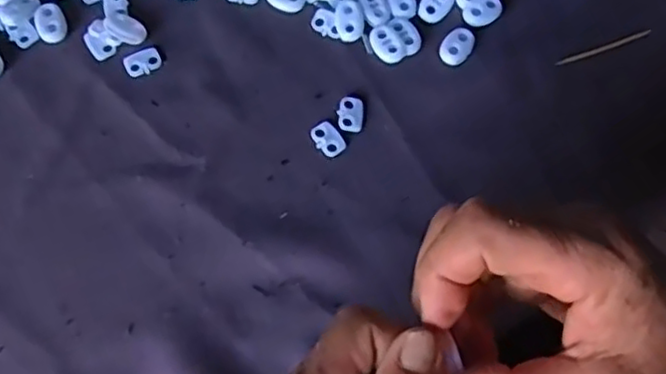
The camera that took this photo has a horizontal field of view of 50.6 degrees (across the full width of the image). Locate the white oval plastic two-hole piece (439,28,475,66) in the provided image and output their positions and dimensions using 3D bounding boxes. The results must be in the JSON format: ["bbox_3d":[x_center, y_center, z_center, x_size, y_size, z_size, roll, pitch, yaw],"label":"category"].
[{"bbox_3d":[0.066,-0.075,0.374,0.015,0.004,0.022,29,72,7],"label":"white oval plastic two-hole piece"}]

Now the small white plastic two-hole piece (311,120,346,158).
[{"bbox_3d":[-0.003,-0.024,0.355,0.013,0.004,0.018,-28,74,-11],"label":"small white plastic two-hole piece"}]

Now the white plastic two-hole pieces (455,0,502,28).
[{"bbox_3d":[0.078,-0.100,0.380,0.021,0.004,0.026,-24,74,-10],"label":"white plastic two-hole pieces"}]

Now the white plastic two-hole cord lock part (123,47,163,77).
[{"bbox_3d":[-0.099,-0.065,0.366,0.018,0.004,0.013,-24,74,-10],"label":"white plastic two-hole cord lock part"}]

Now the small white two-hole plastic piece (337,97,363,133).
[{"bbox_3d":[0.009,-0.037,0.361,0.012,0.004,0.020,1,71,-2],"label":"small white two-hole plastic piece"}]

